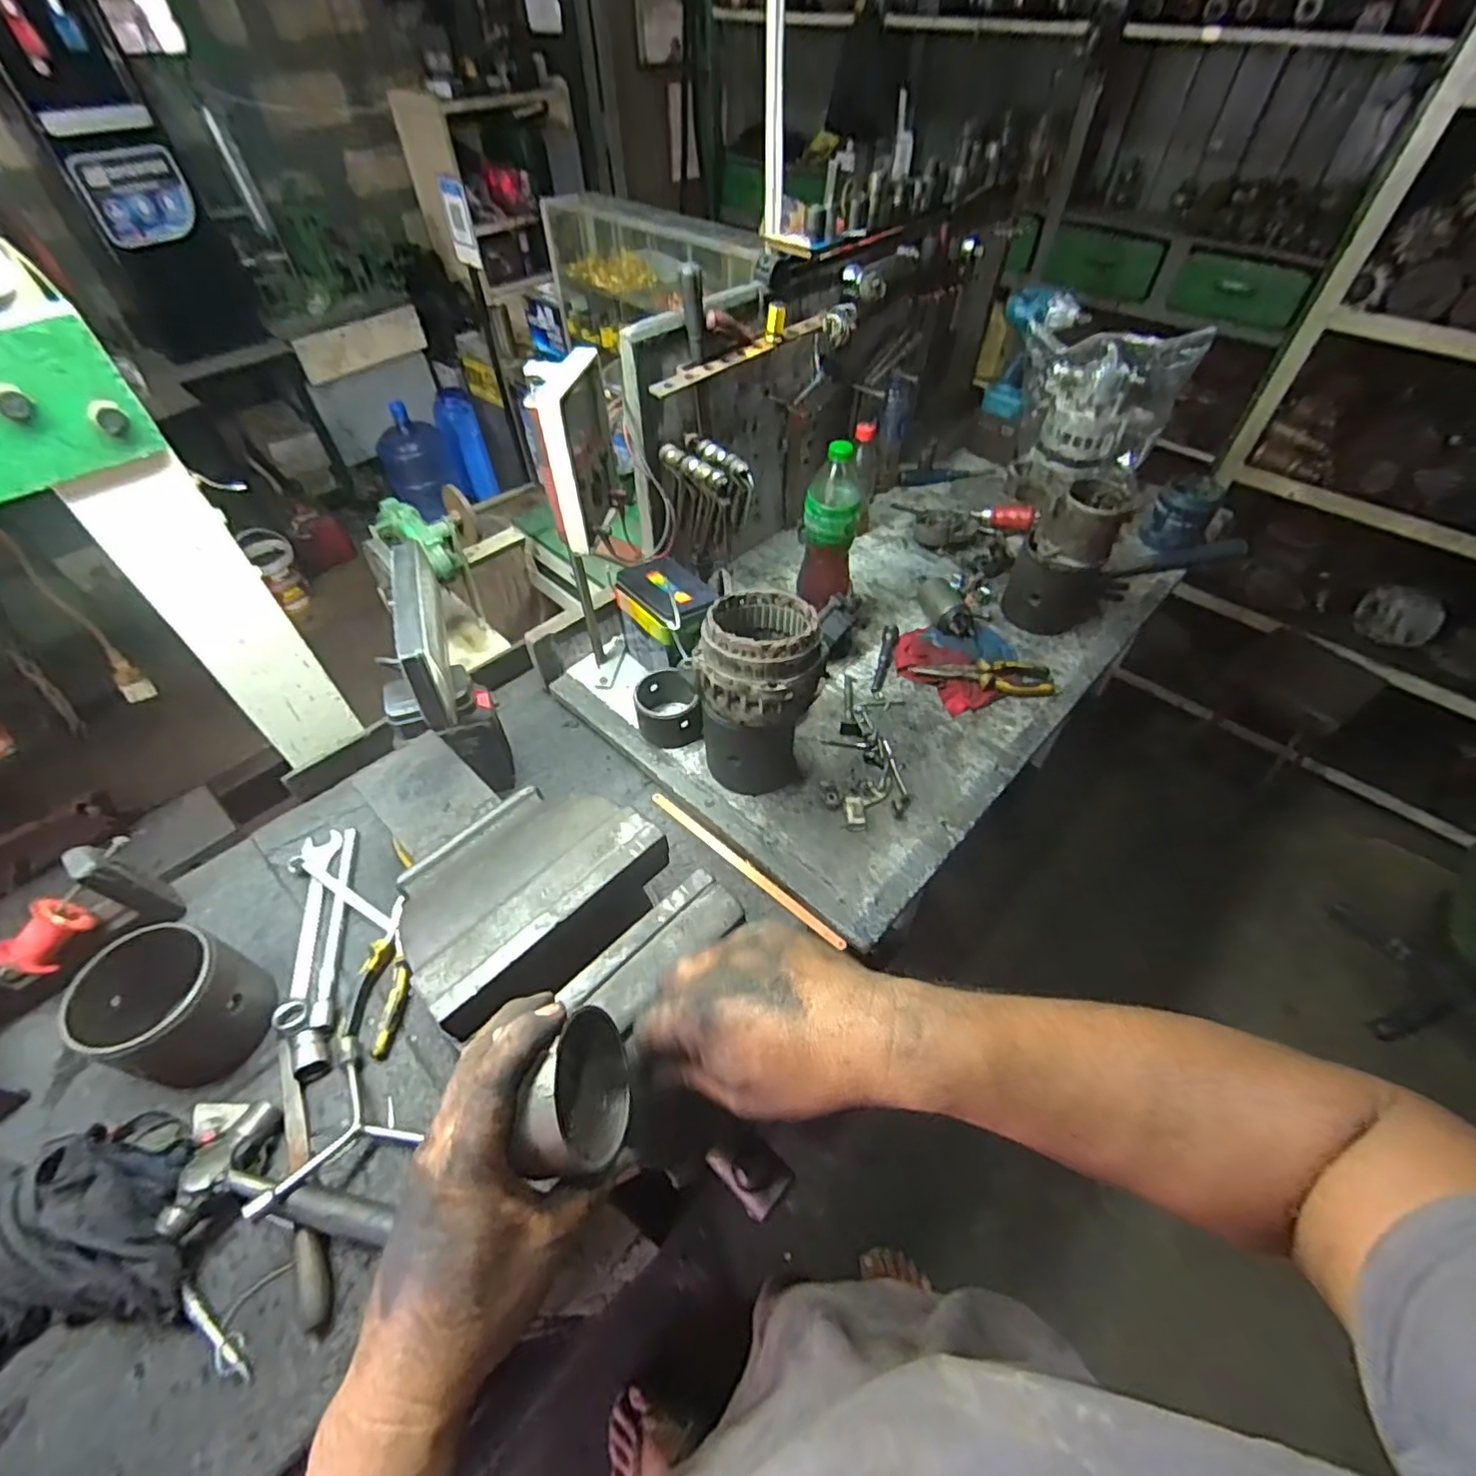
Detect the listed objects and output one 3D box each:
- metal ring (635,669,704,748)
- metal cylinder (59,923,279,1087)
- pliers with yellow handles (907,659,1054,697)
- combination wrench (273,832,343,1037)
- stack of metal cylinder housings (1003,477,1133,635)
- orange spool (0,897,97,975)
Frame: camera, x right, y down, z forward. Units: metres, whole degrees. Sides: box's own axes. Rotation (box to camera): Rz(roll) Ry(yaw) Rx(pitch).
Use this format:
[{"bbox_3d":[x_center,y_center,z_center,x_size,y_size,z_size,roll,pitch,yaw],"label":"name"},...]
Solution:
[{"bbox_3d":[-0.093,-0.039,0.874,0.084,0.058,0.090,0,50,0],"label":"metal ring"},{"bbox_3d":[-0.573,0.260,0.649,0.152,0.119,0.143,15,52,12],"label":"metal cylinder"},{"bbox_3d":[0.358,-0.089,0.944,0.195,0.017,0.052,0,50,0],"label":"pliers with yellow handles"},{"bbox_3d":[-0.497,0.213,0.753,0.040,0.014,0.251,-12,51,-10],"label":"combination wrench"},{"bbox_3d":[0.486,-0.265,0.958,0.133,0.205,0.111,27,55,21],"label":"stack of metal cylinder housings"},{"bbox_3d":[-0.711,0.203,0.672,0.052,0.048,0.069,41,73,-21],"label":"orange spool"}]

